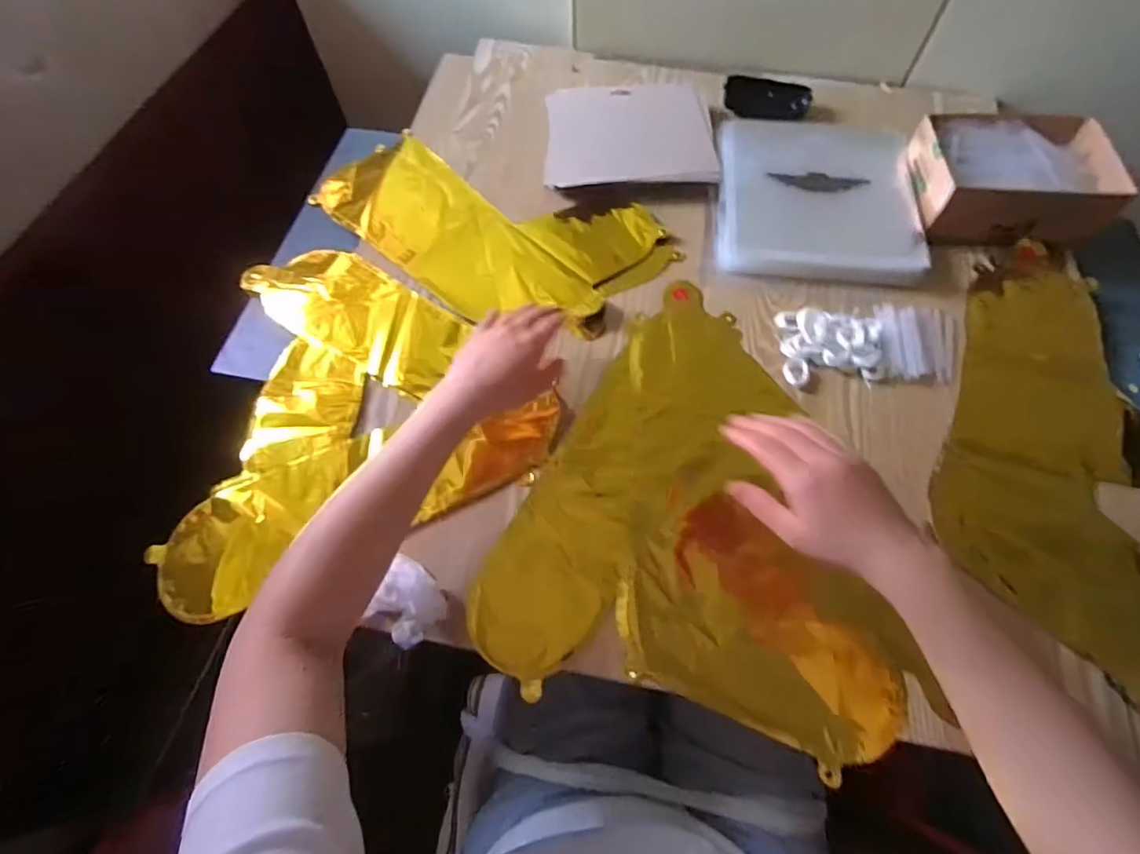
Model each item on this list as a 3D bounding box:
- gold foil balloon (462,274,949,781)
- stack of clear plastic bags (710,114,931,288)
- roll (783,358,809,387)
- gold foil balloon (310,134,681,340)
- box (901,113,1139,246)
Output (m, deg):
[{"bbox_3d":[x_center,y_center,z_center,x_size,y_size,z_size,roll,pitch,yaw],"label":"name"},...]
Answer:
[{"bbox_3d":[0.075,0.079,0.482,0.325,0.013,0.417,-13,65,-6],"label":"gold foil balloon"},{"bbox_3d":[0.277,-0.264,0.612,0.210,0.031,0.210,6,65,3],"label":"stack of clear plastic bags"},{"bbox_3d":[0.220,-0.054,0.525,0.023,0.010,0.028,-4,65,-2],"label":"roll"},{"bbox_3d":[-0.109,-0.224,0.625,0.425,0.033,0.202,22,66,10],"label":"gold foil balloon"},{"bbox_3d":[0.479,-0.266,0.587,0.200,0.074,0.132,-2,65,-1],"label":"box"}]

